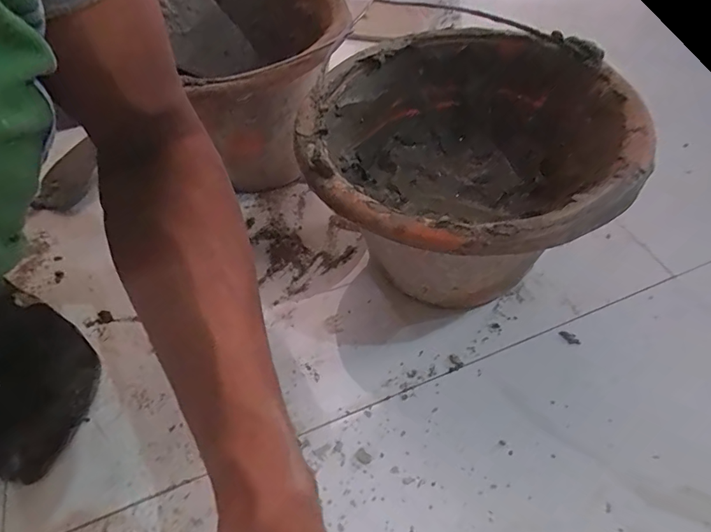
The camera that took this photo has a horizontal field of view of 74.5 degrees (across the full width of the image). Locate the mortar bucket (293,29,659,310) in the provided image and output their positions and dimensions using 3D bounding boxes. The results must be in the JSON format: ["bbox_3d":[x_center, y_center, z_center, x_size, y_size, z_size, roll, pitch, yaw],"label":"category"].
[{"bbox_3d":[0.075,-0.060,0.405,0.227,0.169,0.244,-2,53,3],"label":"mortar bucket"}]

